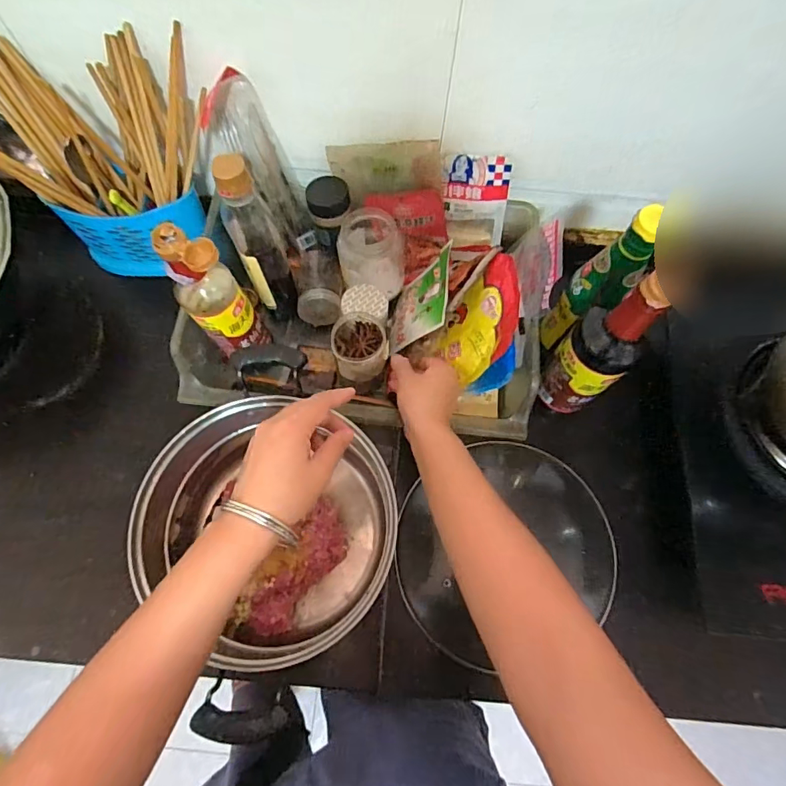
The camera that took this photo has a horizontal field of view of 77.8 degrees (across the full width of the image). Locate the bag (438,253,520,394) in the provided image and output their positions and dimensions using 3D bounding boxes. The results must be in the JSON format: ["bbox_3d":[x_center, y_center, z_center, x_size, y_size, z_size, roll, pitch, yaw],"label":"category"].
[{"bbox_3d":[0.095,-0.077,0.557,0.044,0.132,0.138,12,68,-39],"label":"bag"}]

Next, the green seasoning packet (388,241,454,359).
[{"bbox_3d":[0.033,-0.111,0.601,0.011,0.120,0.105,22,63,-25],"label":"green seasoning packet"}]

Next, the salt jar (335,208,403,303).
[{"bbox_3d":[-0.028,-0.178,0.645,0.085,0.083,0.095,-5,71,-3],"label":"salt jar"}]

